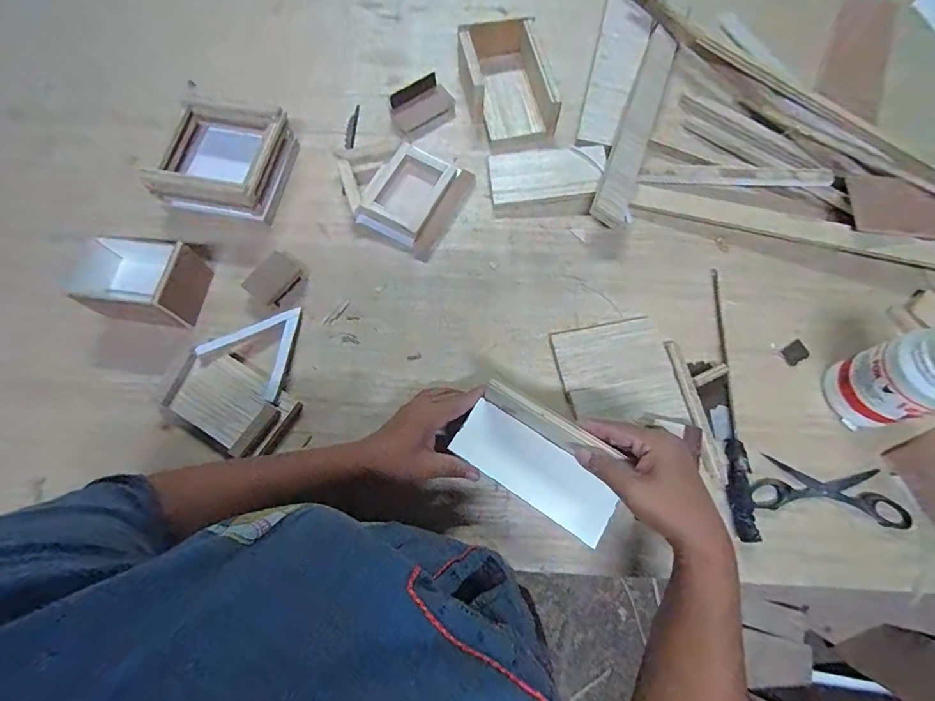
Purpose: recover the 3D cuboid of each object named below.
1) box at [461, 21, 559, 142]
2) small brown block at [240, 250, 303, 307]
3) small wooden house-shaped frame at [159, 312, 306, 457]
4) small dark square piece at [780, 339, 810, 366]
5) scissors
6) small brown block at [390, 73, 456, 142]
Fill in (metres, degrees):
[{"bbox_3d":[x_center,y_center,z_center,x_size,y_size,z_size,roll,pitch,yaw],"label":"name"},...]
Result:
[{"bbox_3d":[0.056,-0.379,0.595,0.117,0.054,0.182,-10,73,-3],"label":"box"},{"bbox_3d":[-0.238,-0.088,0.515,0.048,0.015,0.061,31,75,9],"label":"small brown block"},{"bbox_3d":[-0.242,0.027,0.478,0.131,0.035,0.161,26,74,8],"label":"small wooden house-shaped frame"},{"bbox_3d":[0.394,0.003,0.505,0.032,0.004,0.022,-29,75,-9],"label":"small dark square piece"},{"bbox_3d":[0.388,0.153,0.457,0.168,0.009,0.057,8,72,2],"label":"scissors"},{"bbox_3d":[-0.062,-0.350,0.603,0.092,0.030,0.062,-38,76,-11],"label":"small brown block"}]

